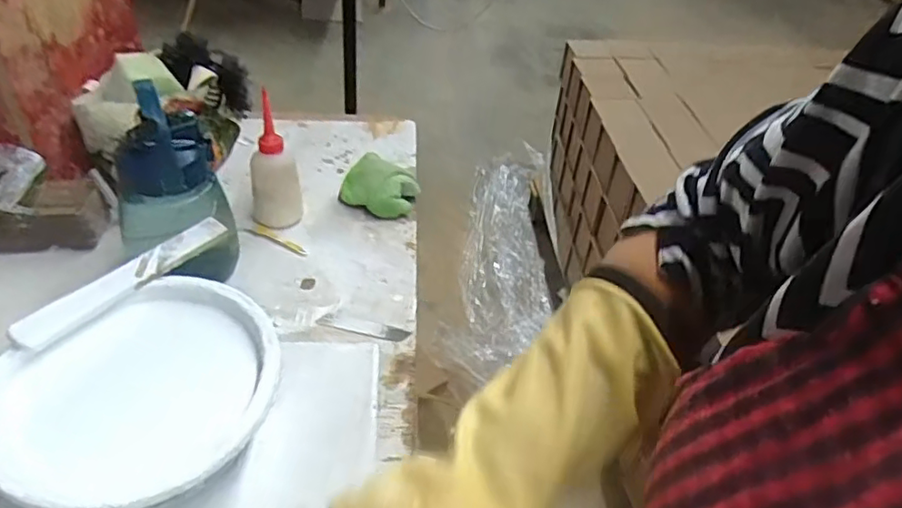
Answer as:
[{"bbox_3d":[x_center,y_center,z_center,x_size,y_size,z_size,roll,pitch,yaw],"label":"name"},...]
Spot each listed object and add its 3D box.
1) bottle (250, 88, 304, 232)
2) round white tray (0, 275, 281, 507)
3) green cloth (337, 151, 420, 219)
[{"bbox_3d":[-0.220,-0.104,0.738,0.059,0.164,0.047,-8,43,-16],"label":"bottle"},{"bbox_3d":[-0.250,0.113,0.492,0.193,0.031,0.213,35,49,29],"label":"round white tray"},{"bbox_3d":[-0.098,-0.095,0.831,0.109,0.054,0.078,24,44,20],"label":"green cloth"}]

